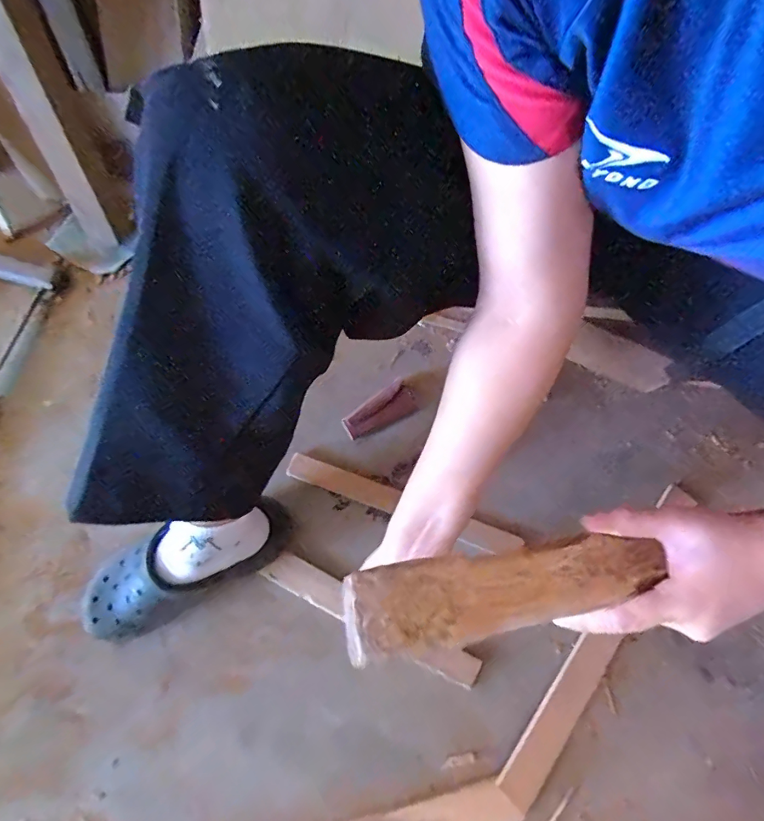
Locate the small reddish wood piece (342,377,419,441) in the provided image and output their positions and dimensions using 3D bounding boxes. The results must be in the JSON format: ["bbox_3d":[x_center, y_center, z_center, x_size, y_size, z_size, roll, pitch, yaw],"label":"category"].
[{"bbox_3d":[-0.001,0.003,0.615,0.106,0.017,0.049,-36,78,-11],"label":"small reddish wood piece"}]

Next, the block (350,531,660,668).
[{"bbox_3d":[0.080,0.110,0.275,0.207,0.020,0.047,-5,73,-15],"label":"block"}]

